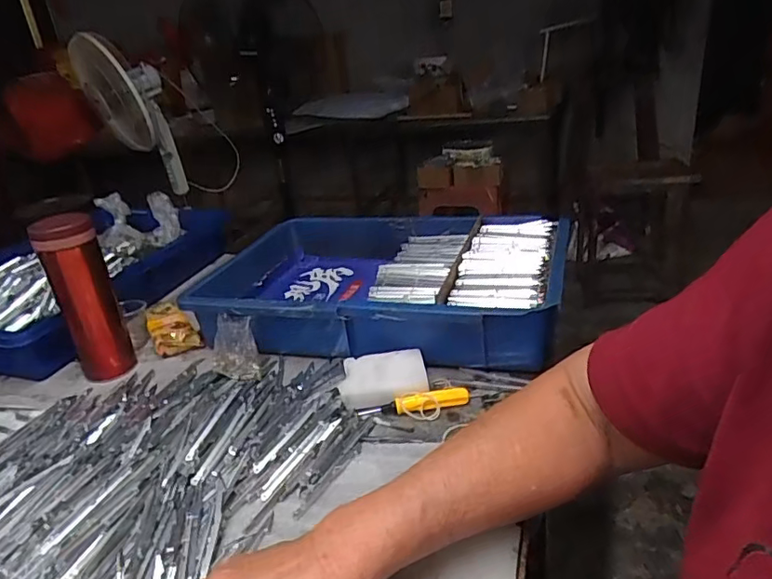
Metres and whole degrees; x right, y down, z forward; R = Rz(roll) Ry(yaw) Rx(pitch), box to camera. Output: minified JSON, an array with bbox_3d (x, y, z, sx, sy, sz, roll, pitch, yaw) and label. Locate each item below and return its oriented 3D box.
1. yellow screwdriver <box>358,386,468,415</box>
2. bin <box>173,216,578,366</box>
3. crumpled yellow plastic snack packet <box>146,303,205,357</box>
[{"bbox_3d":[0.027,0.106,0.519,0.105,0.011,0.015,-7,24,-5],"label":"yellow screwdriver"},{"bbox_3d":[-0.006,-0.018,0.705,0.428,0.087,0.305,2,26,16],"label":"bin"},{"bbox_3d":[-0.277,0.050,0.709,0.056,0.035,0.100,-18,27,-24],"label":"crumpled yellow plastic snack packet"}]

